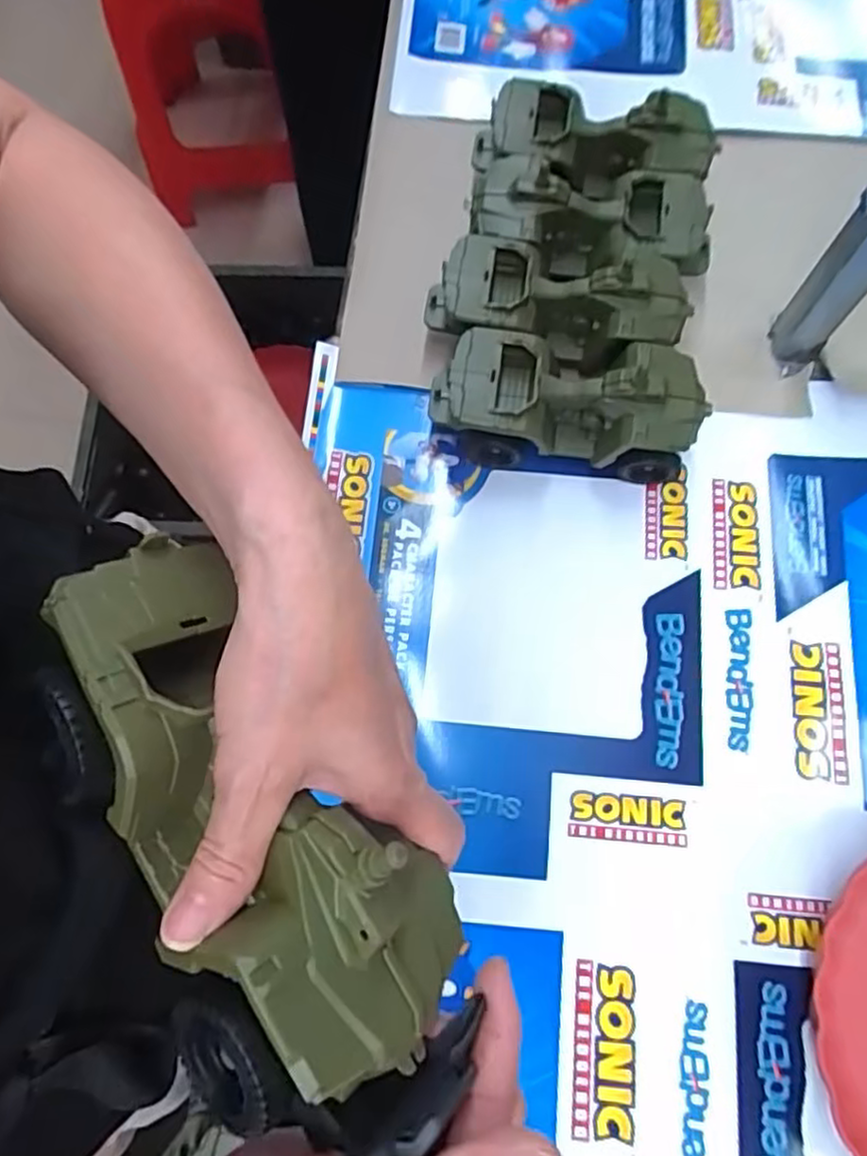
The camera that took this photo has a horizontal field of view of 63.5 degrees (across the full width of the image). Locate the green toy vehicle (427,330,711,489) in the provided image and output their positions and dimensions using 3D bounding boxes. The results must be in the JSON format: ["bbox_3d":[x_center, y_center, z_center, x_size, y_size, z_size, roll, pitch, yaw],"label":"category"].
[{"bbox_3d":[0.093,-0.126,0.513,0.185,0.083,0.076,8,74,3],"label":"green toy vehicle"}]

